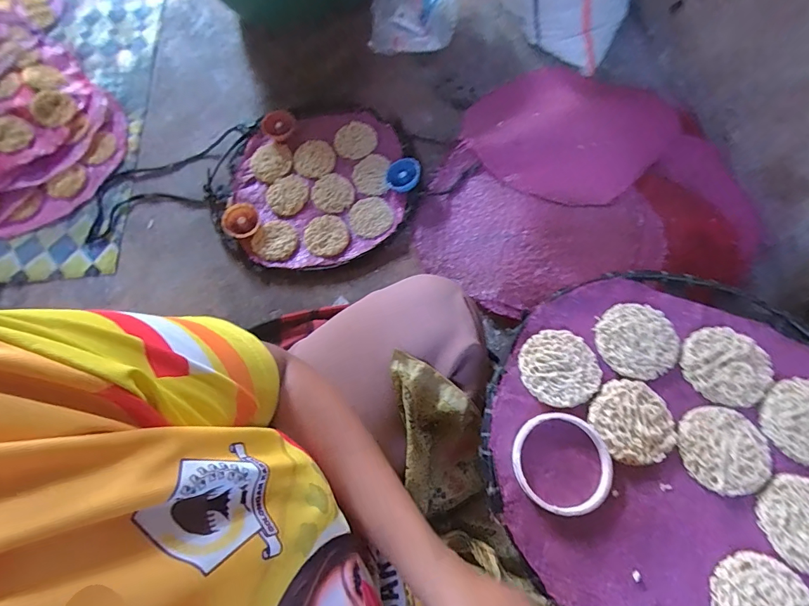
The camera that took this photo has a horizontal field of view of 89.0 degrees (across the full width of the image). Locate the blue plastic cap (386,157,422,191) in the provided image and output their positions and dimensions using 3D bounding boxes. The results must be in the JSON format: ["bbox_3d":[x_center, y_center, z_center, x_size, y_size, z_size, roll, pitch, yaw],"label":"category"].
[{"bbox_3d":[-0.002,-0.226,0.725,0.062,0.013,0.062,-6,72,18],"label":"blue plastic cap"}]

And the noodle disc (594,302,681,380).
[{"bbox_3d":[0.237,0.038,0.419,0.075,0.005,0.077,-1,70,2],"label":"noodle disc"}]

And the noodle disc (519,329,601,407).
[{"bbox_3d":[0.157,0.064,0.413,0.075,0.006,0.075,-1,70,2],"label":"noodle disc"}]

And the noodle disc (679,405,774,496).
[{"bbox_3d":[0.300,0.137,0.385,0.076,0.010,0.075,-1,70,2],"label":"noodle disc"}]

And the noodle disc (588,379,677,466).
[{"bbox_3d":[0.219,0.114,0.395,0.072,0.004,0.076,-1,70,2],"label":"noodle disc"}]

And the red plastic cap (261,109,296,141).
[{"bbox_3d":[-0.236,-0.335,0.775,0.060,0.022,0.062,-1,70,2],"label":"red plastic cap"}]

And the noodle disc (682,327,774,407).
[{"bbox_3d":[0.318,0.061,0.406,0.077,0.006,0.073,-1,70,2],"label":"noodle disc"}]

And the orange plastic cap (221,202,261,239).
[{"bbox_3d":[-0.286,-0.143,0.719,0.064,0.014,0.055,-35,108,-12],"label":"orange plastic cap"}]

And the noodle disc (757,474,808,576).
[{"bbox_3d":[0.352,0.192,0.358,0.072,0.009,0.075,-1,70,2],"label":"noodle disc"}]

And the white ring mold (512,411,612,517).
[{"bbox_3d":[0.146,0.148,0.383,0.089,0.007,0.089,-1,70,2],"label":"white ring mold"}]

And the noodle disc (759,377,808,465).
[{"bbox_3d":[0.379,0.110,0.385,0.074,0.007,0.075,-1,70,2],"label":"noodle disc"}]

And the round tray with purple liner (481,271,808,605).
[{"bbox_3d":[0.258,0.135,0.385,0.351,0.017,0.336,-1,70,2],"label":"round tray with purple liner"}]

